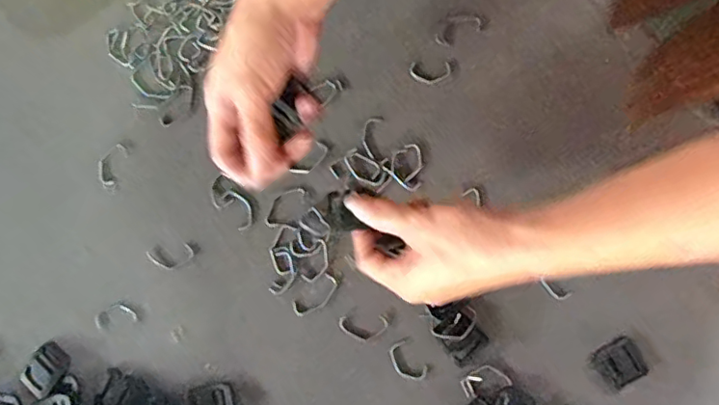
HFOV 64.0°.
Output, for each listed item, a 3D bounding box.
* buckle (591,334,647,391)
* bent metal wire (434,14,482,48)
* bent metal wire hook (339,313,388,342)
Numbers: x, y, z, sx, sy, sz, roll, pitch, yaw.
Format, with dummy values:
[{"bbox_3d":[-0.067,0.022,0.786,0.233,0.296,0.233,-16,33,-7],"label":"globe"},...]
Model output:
[{"bbox_3d":[0.187,0.116,0.417,0.034,0.004,0.031,-27,81,-4],"label":"buckle"},{"bbox_3d":[0.079,-0.142,0.466,0.040,0.004,0.023,-28,81,-4],"label":"bent metal wire"},{"bbox_3d":[0.003,0.094,0.428,0.036,0.004,0.020,-3,80,1],"label":"bent metal wire hook"}]

